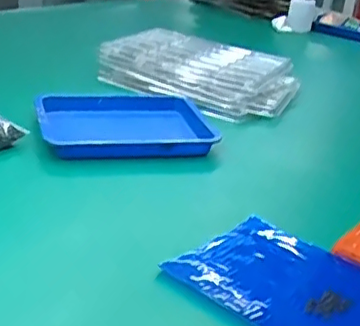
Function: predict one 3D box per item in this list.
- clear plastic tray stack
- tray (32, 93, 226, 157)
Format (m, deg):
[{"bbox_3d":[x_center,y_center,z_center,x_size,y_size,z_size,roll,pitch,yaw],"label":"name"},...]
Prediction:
[{"bbox_3d":[0.036,-0.152,1.006,0.292,0.055,0.234,18,27,22],"label":"clear plastic tray stack"},{"bbox_3d":[-0.068,-0.050,0.787,0.211,0.026,0.163,-1,26,-18],"label":"tray"}]

